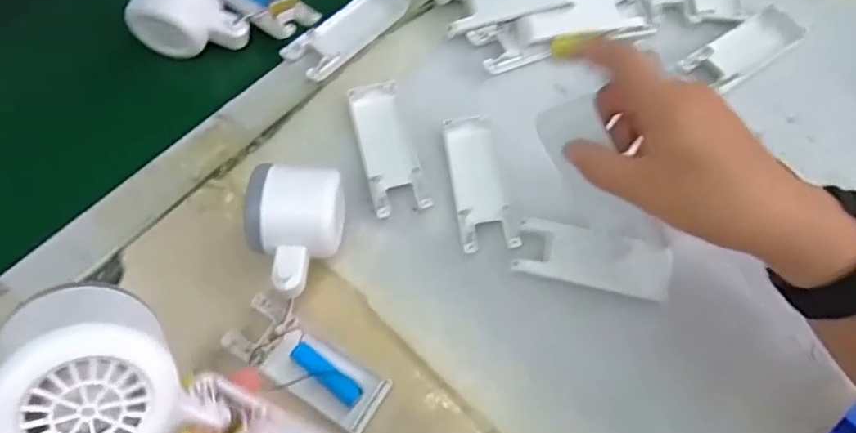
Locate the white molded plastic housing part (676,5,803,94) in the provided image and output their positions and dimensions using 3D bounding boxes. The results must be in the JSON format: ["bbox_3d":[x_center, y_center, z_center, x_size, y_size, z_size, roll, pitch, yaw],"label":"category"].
[{"bbox_3d":[0.244,-0.130,0.472,0.098,0.012,0.038,-32,70,-11],"label":"white molded plastic housing part"}]

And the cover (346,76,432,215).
[{"bbox_3d":[-0.030,-0.051,0.445,0.039,0.011,0.102,-14,68,-4],"label":"cover"}]

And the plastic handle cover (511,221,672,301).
[{"bbox_3d":[0.111,0.028,0.406,0.100,0.022,0.036,12,68,7],"label":"plastic handle cover"}]

